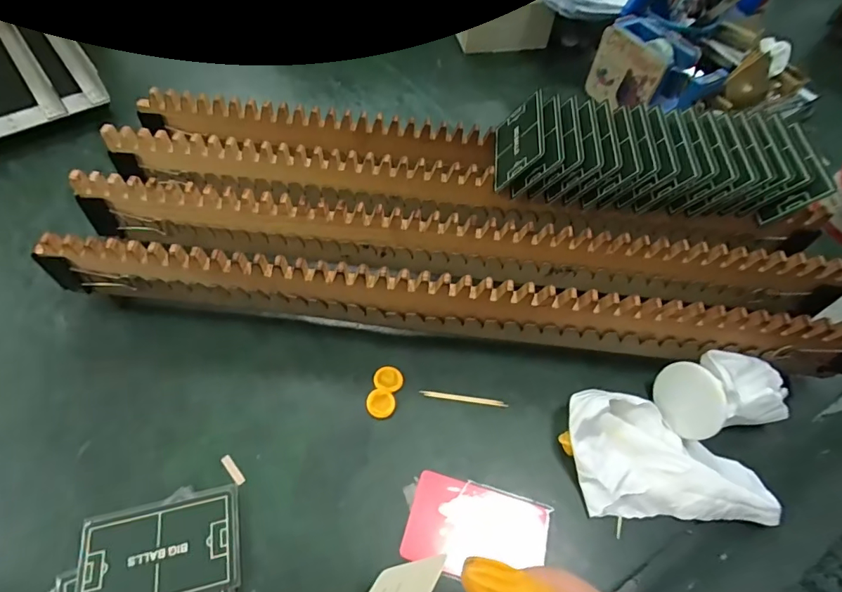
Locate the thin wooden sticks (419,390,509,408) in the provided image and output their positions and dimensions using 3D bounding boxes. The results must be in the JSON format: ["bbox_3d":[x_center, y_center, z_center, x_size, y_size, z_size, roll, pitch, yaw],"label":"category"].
[{"bbox_3d":[0.032,0.076,0.346,0.064,0.004,0.005,7,55,2],"label":"thin wooden sticks"}]

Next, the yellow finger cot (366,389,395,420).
[{"bbox_3d":[-0.029,0.078,0.338,0.020,0.004,0.020,2,56,-2],"label":"yellow finger cot"}]

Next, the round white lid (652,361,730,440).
[{"bbox_3d":[0.190,0.073,0.330,0.005,0.046,0.051,-1,54,-35],"label":"round white lid"}]

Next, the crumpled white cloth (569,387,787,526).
[{"bbox_3d":[0.170,0.106,0.314,0.136,0.042,0.073,3,55,-2],"label":"crumpled white cloth"}]

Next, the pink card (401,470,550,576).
[{"bbox_3d":[0.036,0.149,0.297,0.087,0.004,0.052,14,56,6],"label":"pink card"}]

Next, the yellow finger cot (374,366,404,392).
[{"bbox_3d":[-0.024,0.061,0.348,0.021,0.004,0.020,2,56,-2],"label":"yellow finger cot"}]

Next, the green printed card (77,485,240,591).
[{"bbox_3d":[-0.154,0.151,0.277,0.087,0.005,0.057,-10,58,-11],"label":"green printed card"}]

